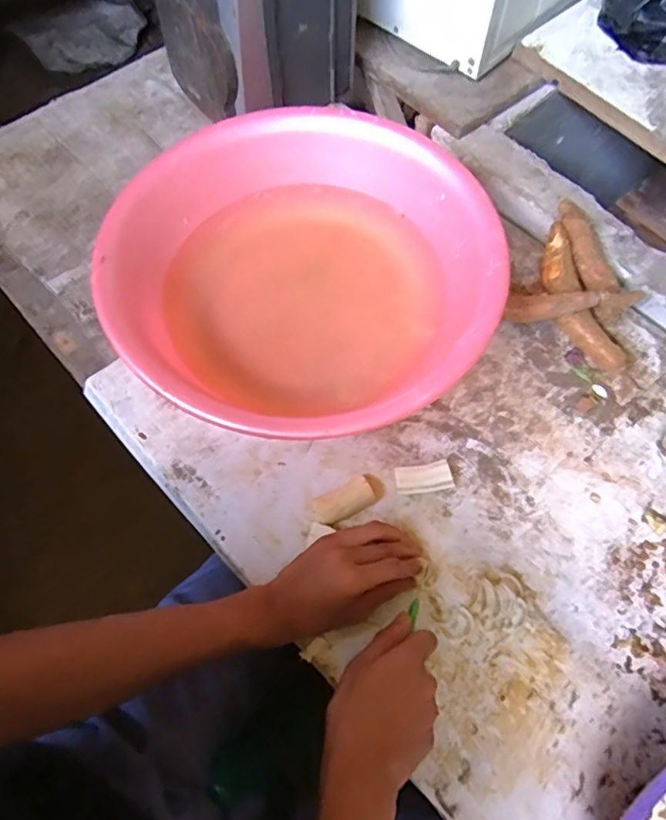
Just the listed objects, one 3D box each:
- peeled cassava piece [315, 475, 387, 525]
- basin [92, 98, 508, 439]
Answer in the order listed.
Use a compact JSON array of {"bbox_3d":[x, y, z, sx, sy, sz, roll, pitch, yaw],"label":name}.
[{"bbox_3d":[0.018,0.090,0.544,0.074,0.019,0.031,-28,67,-13],"label":"peeled cassava piece"},{"bbox_3d":[-0.029,-0.161,0.602,0.410,0.107,0.387,0,64,0],"label":"basin"}]

